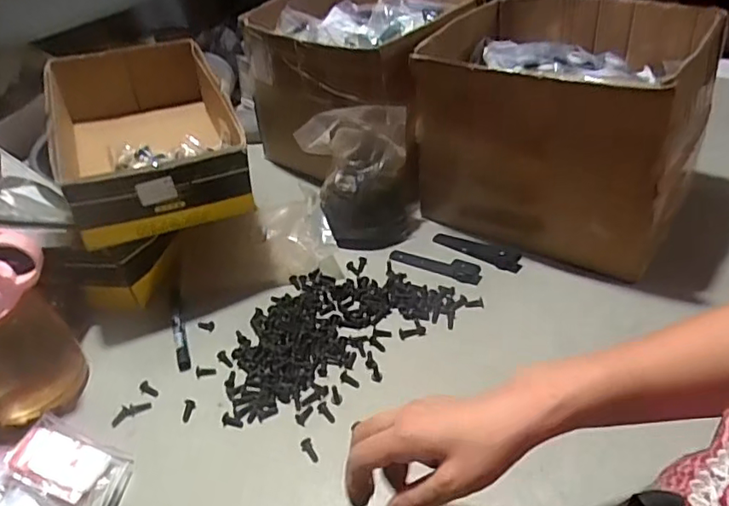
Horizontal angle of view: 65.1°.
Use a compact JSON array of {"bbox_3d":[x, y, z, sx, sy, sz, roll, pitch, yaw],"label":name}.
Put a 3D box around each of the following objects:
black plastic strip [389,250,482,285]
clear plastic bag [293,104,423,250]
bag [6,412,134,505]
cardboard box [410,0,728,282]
[{"bbox_3d":[0.091,0.016,0.743,0.123,0.010,0.031,13,42,22],"label":"black plastic strip"},{"bbox_3d":[-0.003,-0.114,0.786,0.137,0.154,0.143,-15,39,-11],"label":"clear plastic bag"},{"bbox_3d":[-0.291,0.201,0.553,0.113,0.011,0.058,14,43,23],"label":"bag"},{"bbox_3d":[0.252,-0.166,0.756,0.323,0.249,0.278,17,44,27],"label":"cardboard box"}]

